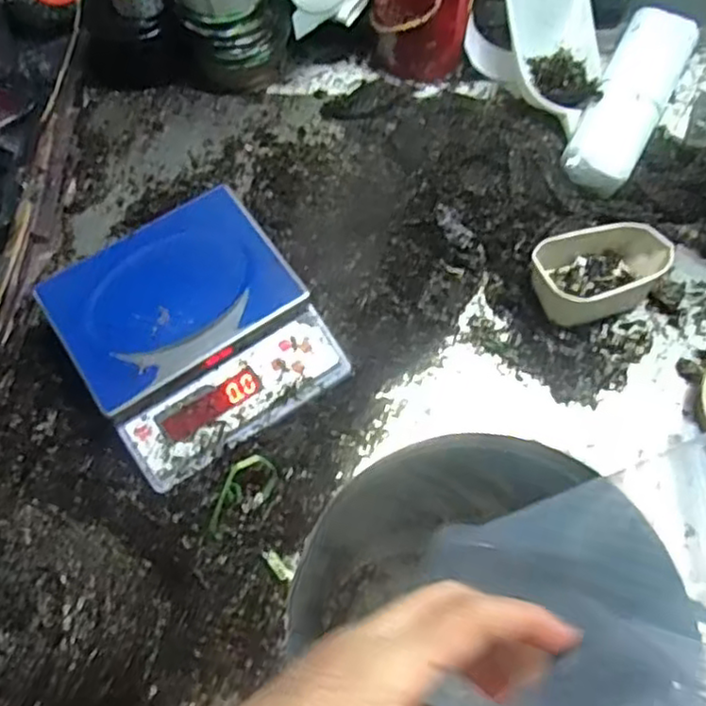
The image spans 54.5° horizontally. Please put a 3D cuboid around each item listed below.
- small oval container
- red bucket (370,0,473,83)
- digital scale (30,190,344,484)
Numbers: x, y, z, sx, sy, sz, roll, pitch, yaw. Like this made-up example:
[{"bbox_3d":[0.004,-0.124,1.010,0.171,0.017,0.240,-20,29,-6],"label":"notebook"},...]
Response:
[{"bbox_3d":[0.332,-0.112,0.924,0.174,0.066,0.112,-18,67,-9],"label":"small oval container"},{"bbox_3d":[0.107,-0.535,1.035,0.142,0.160,0.148,0,65,0],"label":"red bucket"},{"bbox_3d":[-0.194,-0.024,0.851,0.271,0.107,0.281,-32,69,-14],"label":"digital scale"}]

